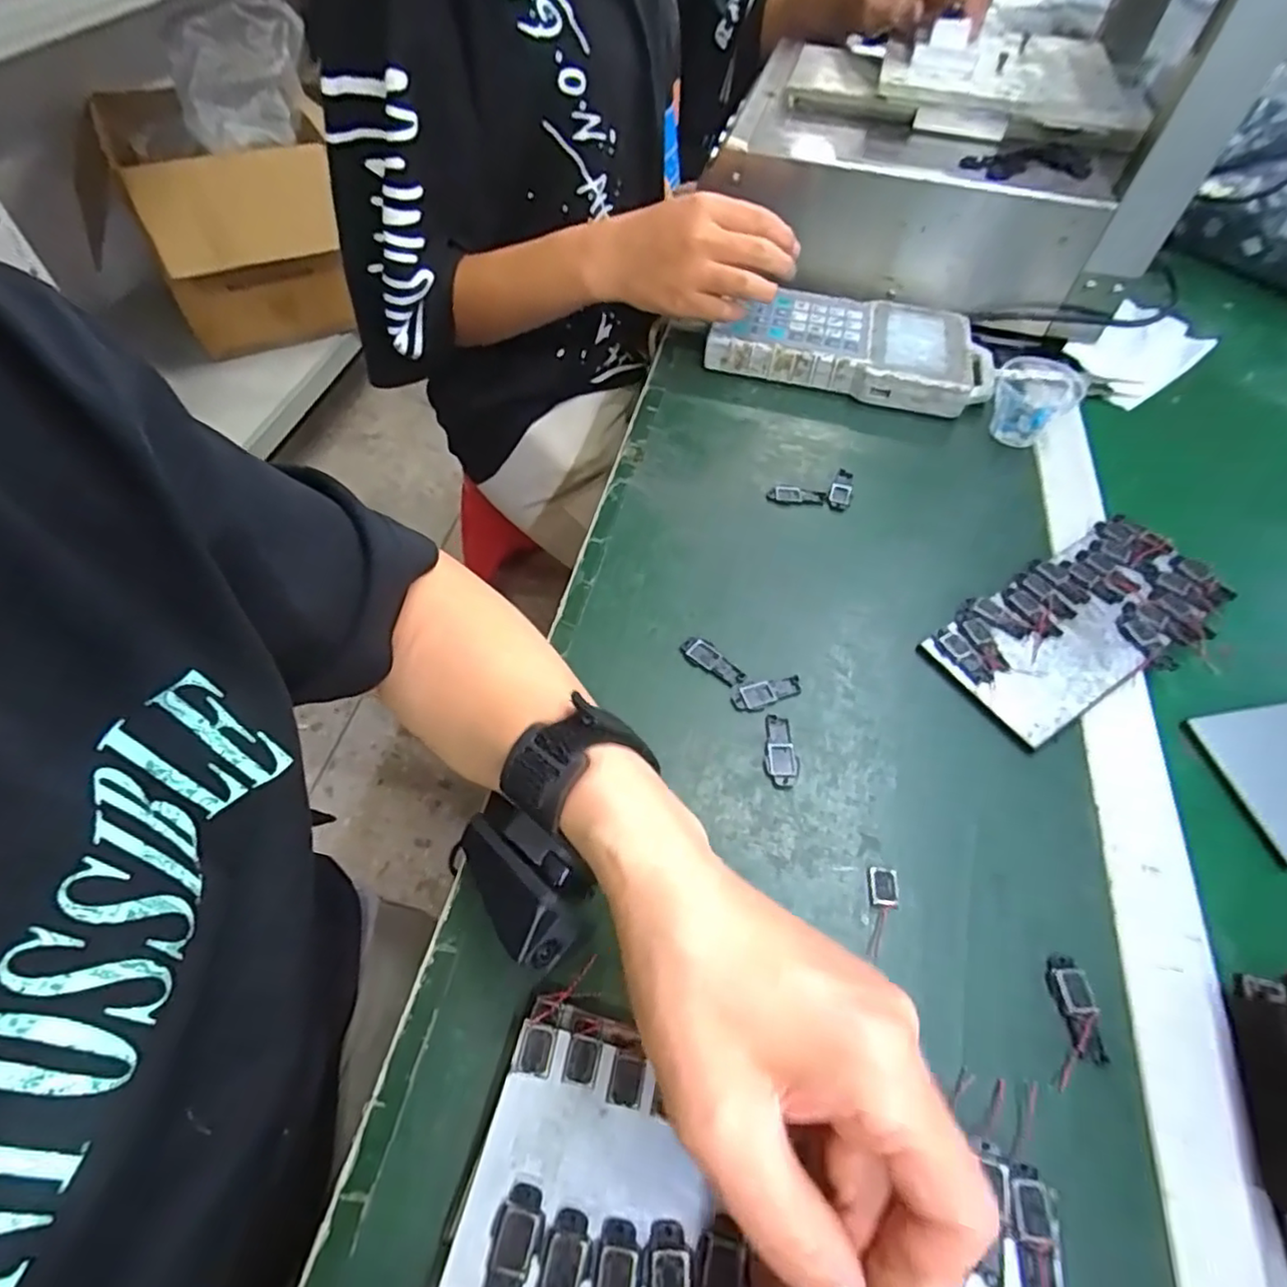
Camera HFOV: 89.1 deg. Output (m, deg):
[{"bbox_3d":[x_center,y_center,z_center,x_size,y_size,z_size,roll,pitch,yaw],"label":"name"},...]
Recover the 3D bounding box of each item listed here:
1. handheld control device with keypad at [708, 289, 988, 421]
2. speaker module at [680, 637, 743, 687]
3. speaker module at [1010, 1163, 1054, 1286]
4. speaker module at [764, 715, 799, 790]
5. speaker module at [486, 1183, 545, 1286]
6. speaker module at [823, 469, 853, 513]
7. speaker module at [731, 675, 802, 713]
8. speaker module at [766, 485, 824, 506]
[{"bbox_3d":[0.173,-0.244,0.538,0.223,0.034,0.101,14,57,7],"label":"handheld control device with keypad"},{"bbox_3d":[0.039,0.010,0.373,0.040,0.004,0.016,34,61,19],"label":"speaker module"},{"bbox_3d":[0.136,0.204,0.225,0.012,0.004,0.038,9,56,4],"label":"speaker module"},{"bbox_3d":[0.072,0.057,0.343,0.017,0.004,0.040,4,56,0],"label":"speaker module"},{"bbox_3d":[-0.049,0.211,0.211,0.017,0.012,0.056,18,57,10],"label":"speaker module"},{"bbox_3d":[0.140,-0.108,0.462,0.016,0.004,0.038,22,58,12],"label":"speaker module"},{"bbox_3d":[0.069,0.028,0.362,0.040,0.004,0.017,-9,57,-8],"label":"speaker module"},{"bbox_3d":[0.106,-0.104,0.457,0.039,0.004,0.014,6,56,1],"label":"speaker module"}]

